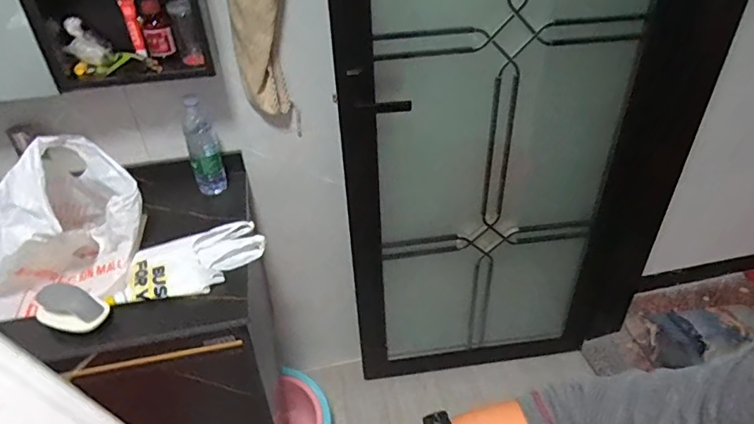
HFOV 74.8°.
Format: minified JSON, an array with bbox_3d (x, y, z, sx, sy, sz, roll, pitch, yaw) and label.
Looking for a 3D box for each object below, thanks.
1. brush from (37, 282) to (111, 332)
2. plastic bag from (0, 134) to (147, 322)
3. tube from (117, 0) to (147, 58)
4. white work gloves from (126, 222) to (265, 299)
[{"bbox_3d":[-0.471,0.144,0.758,0.101,0.045,0.063,5,36,10],"label":"brush"},{"bbox_3d":[-0.550,0.018,0.849,0.269,0.246,0.206,-17,38,-19],"label":"plastic bag"},{"bbox_3d":[-0.440,-0.339,0.889,0.027,0.107,0.027,-20,39,-23],"label":"tube"},{"bbox_3d":[-0.318,0.085,0.866,0.237,0.029,0.138,-10,36,-10],"label":"white work gloves"}]

